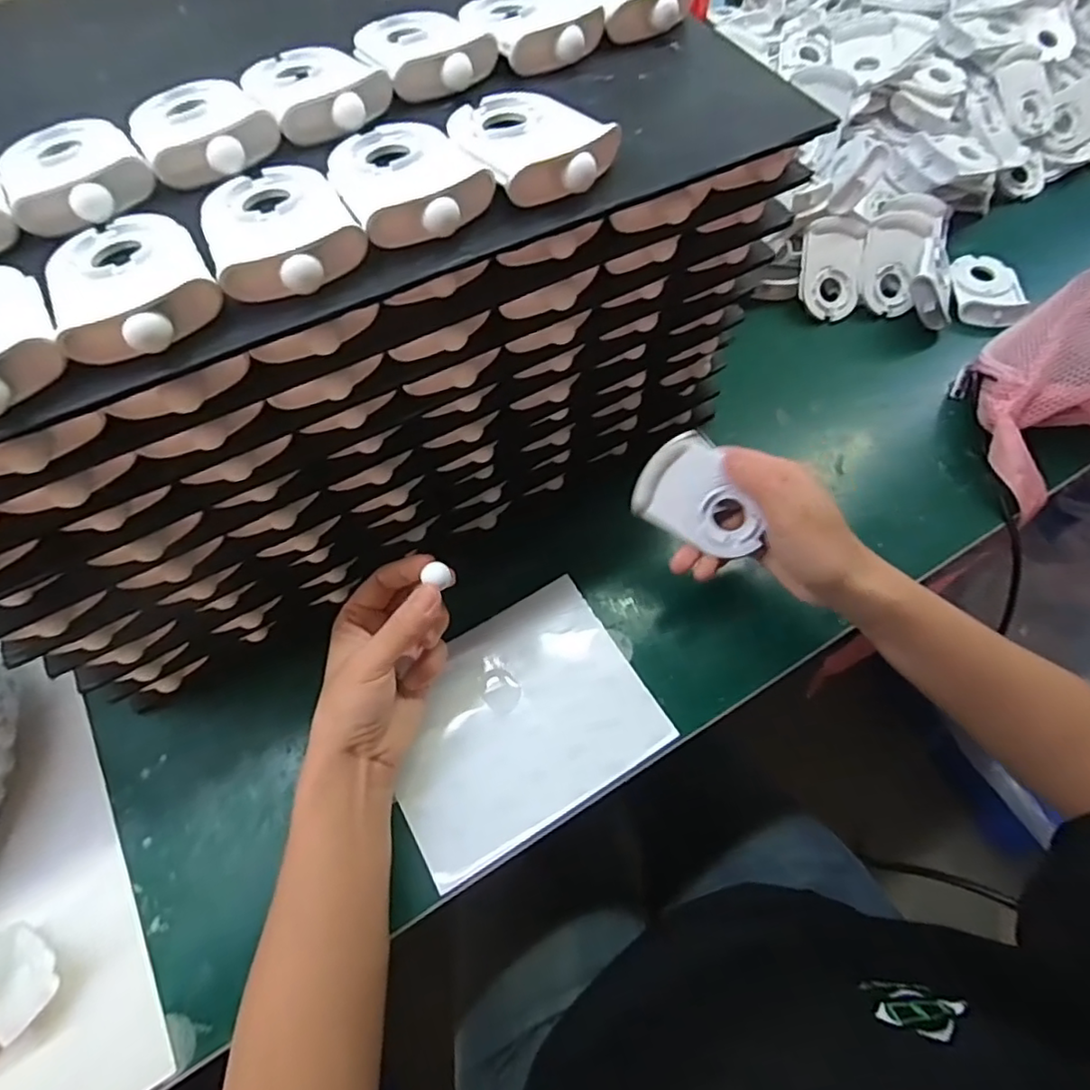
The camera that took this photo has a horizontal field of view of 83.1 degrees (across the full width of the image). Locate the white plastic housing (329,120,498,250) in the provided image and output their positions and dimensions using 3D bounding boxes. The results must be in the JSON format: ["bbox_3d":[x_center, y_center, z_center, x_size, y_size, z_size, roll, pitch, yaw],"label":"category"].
[{"bbox_3d":[-0.062,-0.163,0.270,0.058,0.017,0.085,-27,65,-12],"label":"white plastic housing"}]

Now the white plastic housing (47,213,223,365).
[{"bbox_3d":[-0.165,-0.108,0.241,0.056,0.015,0.085,-27,65,-12],"label":"white plastic housing"}]

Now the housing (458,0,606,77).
[{"bbox_3d":[-0.007,-0.285,0.332,0.062,0.016,0.083,-25,65,-11],"label":"housing"}]

